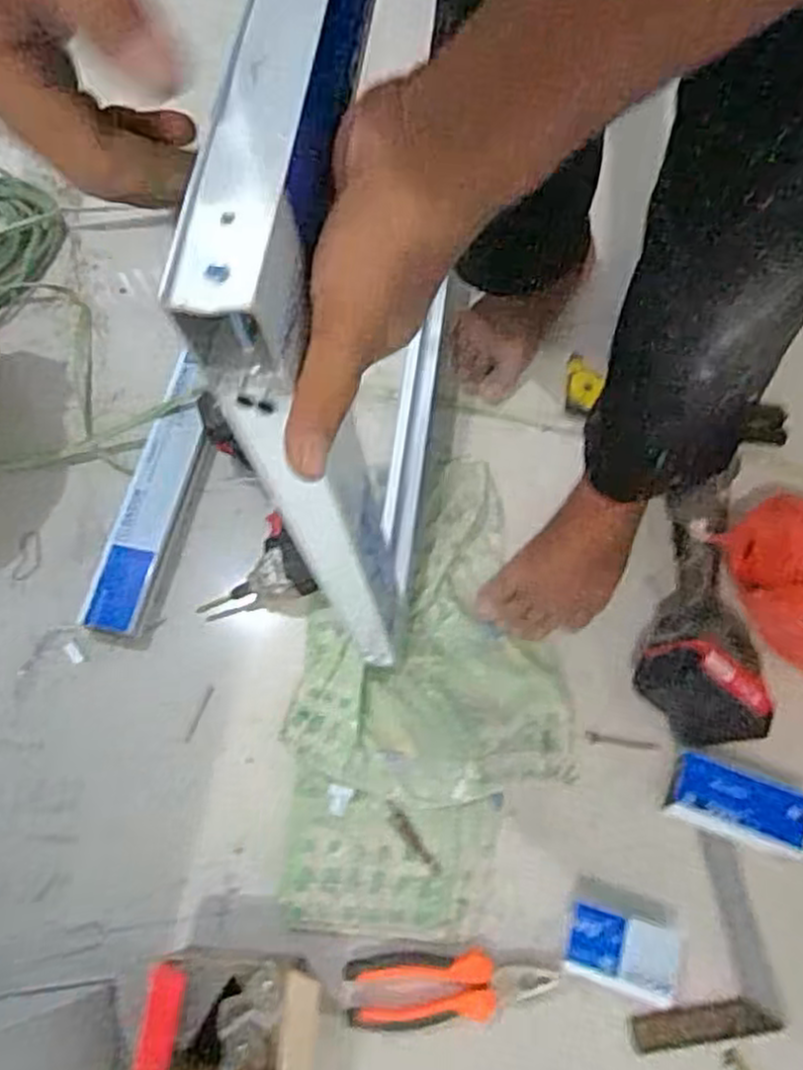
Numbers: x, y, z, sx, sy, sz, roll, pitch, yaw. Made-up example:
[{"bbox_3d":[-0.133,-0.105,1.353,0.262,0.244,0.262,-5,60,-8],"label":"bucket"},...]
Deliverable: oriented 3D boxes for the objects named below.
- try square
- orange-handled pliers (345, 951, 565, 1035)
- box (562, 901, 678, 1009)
[{"bbox_3d":[0.260,0.363,0.672,0.120,0.028,0.169,-2,67,0],"label":"try square"},{"bbox_3d":[0.042,0.403,0.662,0.179,0.018,0.059,-3,67,0],"label":"orange-handled pliers"},{"bbox_3d":[0.193,0.366,0.656,0.090,0.028,0.061,18,69,8],"label":"box"}]

